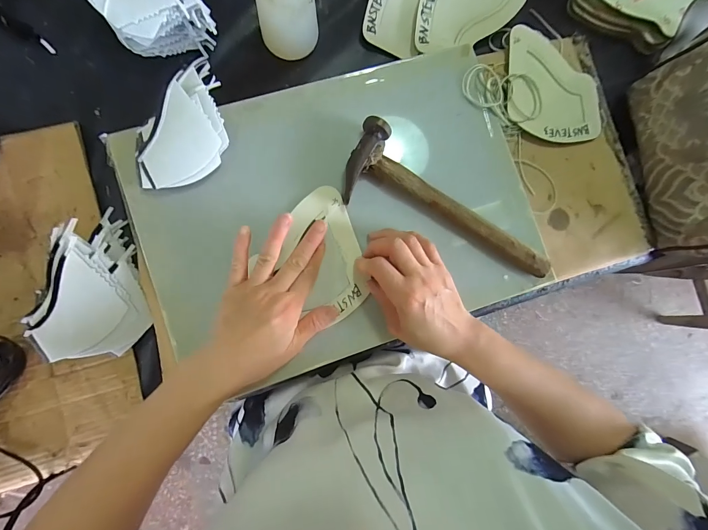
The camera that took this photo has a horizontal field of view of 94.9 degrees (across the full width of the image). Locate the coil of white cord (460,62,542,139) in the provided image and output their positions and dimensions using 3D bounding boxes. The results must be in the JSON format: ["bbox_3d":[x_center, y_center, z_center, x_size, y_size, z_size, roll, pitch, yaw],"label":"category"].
[{"bbox_3d":[0.175,-0.204,0.382,0.095,0.021,0.080,34,85,-3],"label":"coil of white cord"}]

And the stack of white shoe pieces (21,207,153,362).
[{"bbox_3d":[-0.265,0.019,0.325,0.085,0.051,0.148,-13,89,-5],"label":"stack of white shoe pieces"}]

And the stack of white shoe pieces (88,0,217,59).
[{"bbox_3d":[-0.222,-0.275,0.351,0.127,0.057,0.079,23,86,-3],"label":"stack of white shoe pieces"}]

